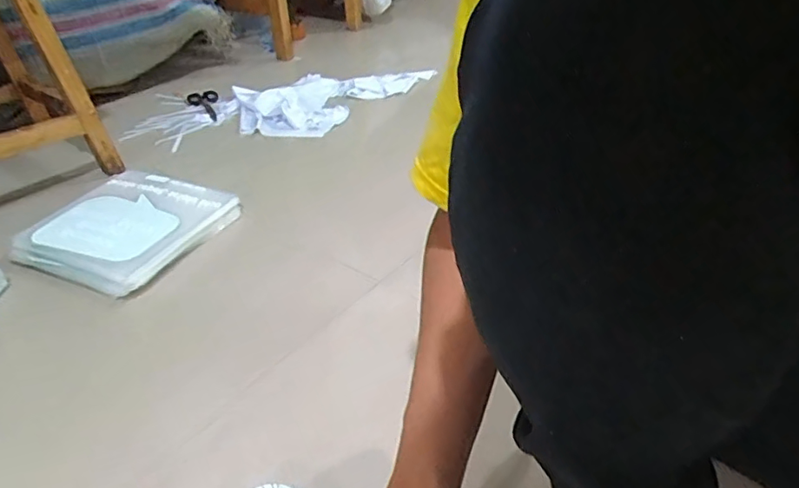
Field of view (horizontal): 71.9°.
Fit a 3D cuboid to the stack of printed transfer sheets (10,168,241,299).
[{"bbox_3d":[-0.435,-0.035,0.873,0.254,0.042,0.260,15,38,22],"label":"stack of printed transfer sheets"}]

